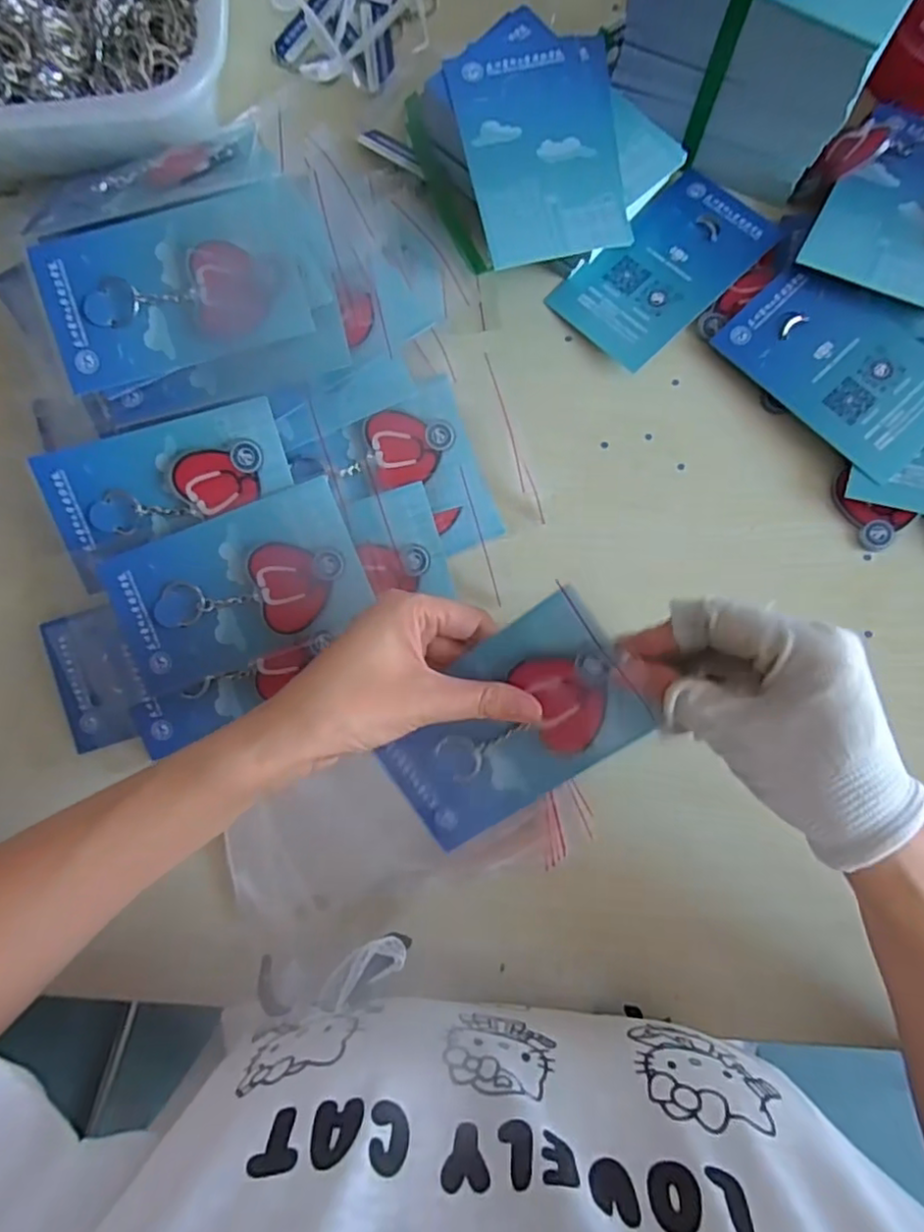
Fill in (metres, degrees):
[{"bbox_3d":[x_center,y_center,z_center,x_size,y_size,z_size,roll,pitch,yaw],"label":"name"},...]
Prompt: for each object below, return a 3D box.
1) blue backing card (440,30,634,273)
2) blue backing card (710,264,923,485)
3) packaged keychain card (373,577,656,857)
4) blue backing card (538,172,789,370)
[{"bbox_3d":[0.047,-0.267,0.359,0.089,0.004,0.134,-12,82,-3],"label":"blue backing card"},{"bbox_3d":[0.231,-0.152,0.381,0.084,0.004,0.132,-42,79,1],"label":"blue backing card"},{"bbox_3d":[0.021,0.055,0.310,0.134,0.011,0.076,-38,85,20],"label":"packaged keychain card"},{"bbox_3d":[0.133,-0.228,0.410,0.141,0.005,0.079,-43,77,-3],"label":"blue backing card"}]

